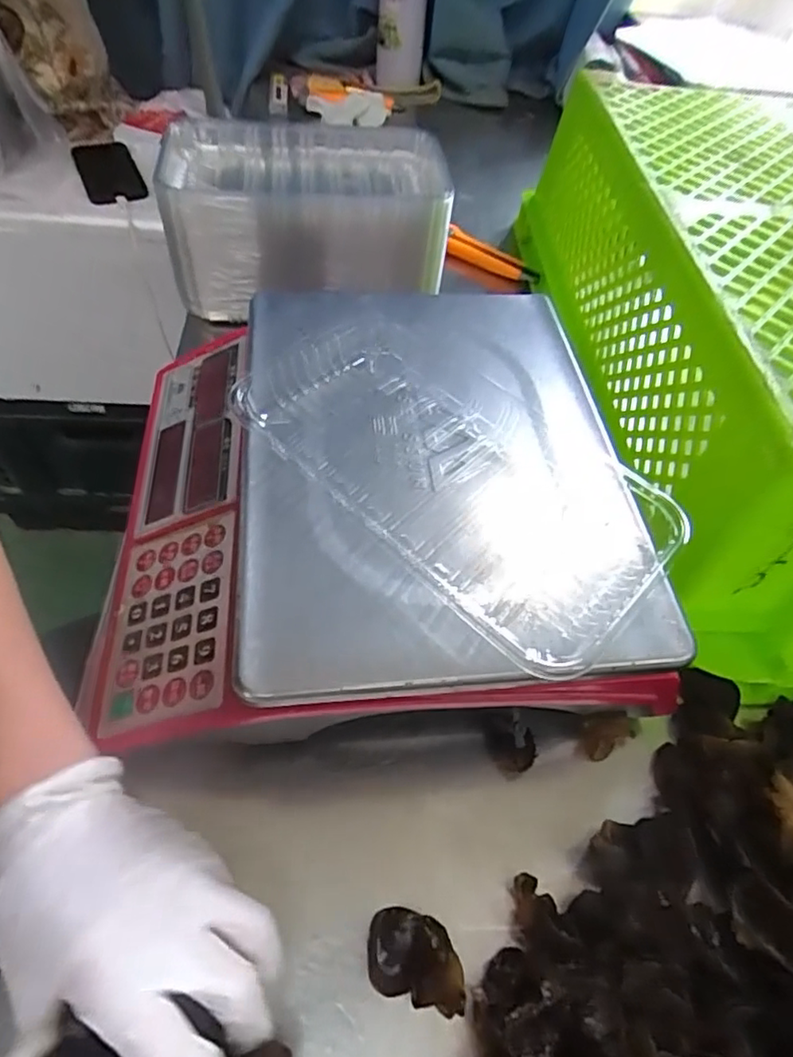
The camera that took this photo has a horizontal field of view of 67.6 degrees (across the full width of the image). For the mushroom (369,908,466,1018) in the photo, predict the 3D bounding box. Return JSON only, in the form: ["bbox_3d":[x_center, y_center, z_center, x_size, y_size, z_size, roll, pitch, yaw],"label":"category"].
[{"bbox_3d":[0.009,0.206,0.284,0.046,0.021,0.035,14,55,4],"label":"mushroom"}]

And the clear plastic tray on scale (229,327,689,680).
[{"bbox_3d":[0.030,-0.038,0.320,0.231,0.029,0.117,37,60,19],"label":"clear plastic tray on scale"}]

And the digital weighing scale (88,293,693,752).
[{"bbox_3d":[-0.021,-0.024,0.361,0.293,0.089,0.282,-3,56,-7],"label":"digital weighing scale"}]

